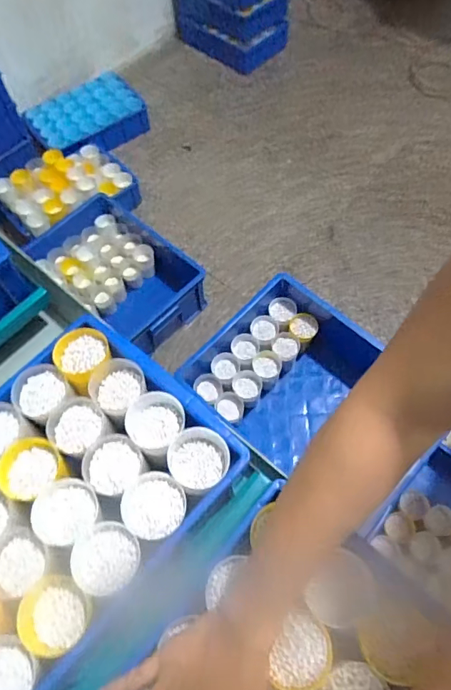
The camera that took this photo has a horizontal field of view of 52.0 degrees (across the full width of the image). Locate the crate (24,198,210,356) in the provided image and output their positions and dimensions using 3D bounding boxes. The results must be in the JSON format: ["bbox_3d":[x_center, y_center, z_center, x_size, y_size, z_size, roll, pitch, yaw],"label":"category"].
[{"bbox_3d":[-0.295,-0.211,1.380,0.477,0.155,0.297,39,71,20],"label":"crate"}]

